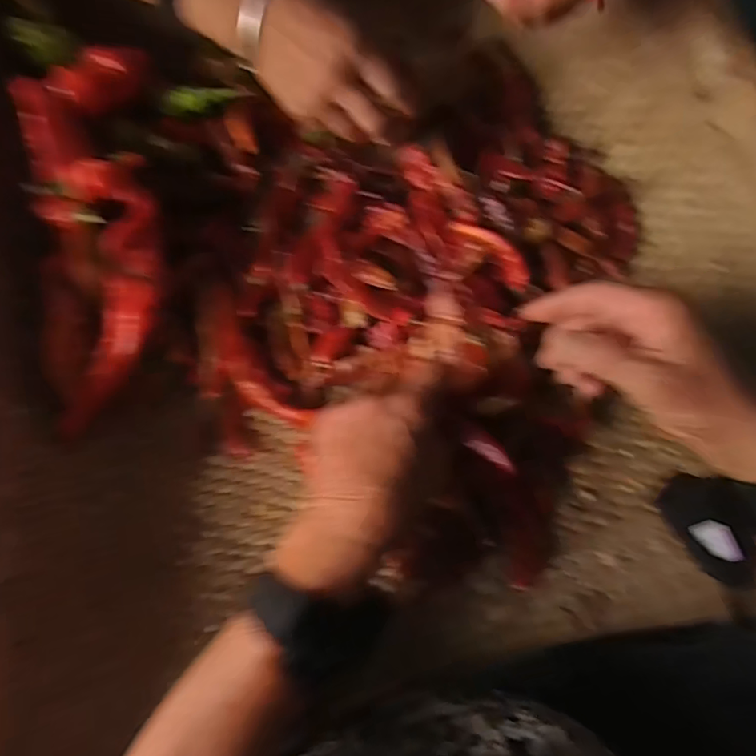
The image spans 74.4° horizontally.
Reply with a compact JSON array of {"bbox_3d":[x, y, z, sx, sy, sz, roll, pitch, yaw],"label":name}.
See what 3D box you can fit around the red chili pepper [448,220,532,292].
[{"bbox_3d":[0.087,-0.096,0.377,0.015,0.022,0.070,-42,80,-13],"label":"red chili pepper"}]

